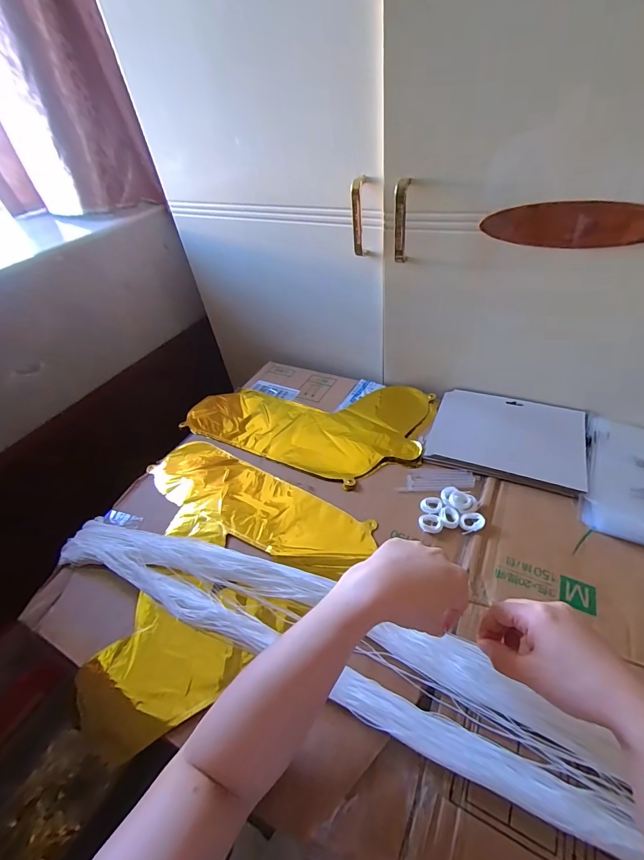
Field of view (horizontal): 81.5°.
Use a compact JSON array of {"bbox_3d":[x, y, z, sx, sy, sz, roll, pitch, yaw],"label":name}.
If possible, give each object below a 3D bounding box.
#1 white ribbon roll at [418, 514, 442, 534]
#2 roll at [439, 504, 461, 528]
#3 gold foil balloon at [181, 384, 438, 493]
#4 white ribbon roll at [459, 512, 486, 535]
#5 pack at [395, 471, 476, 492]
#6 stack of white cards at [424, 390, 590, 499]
[{"bbox_3d":[0.134,0.116,0.464,0.028,0.012,0.022,7,44,15],"label":"white ribbon roll"},{"bbox_3d":[0.161,0.109,0.470,0.024,0.008,0.027,12,46,19],"label":"roll"},{"bbox_3d":[-0.028,-0.026,0.640,0.403,0.010,0.225,13,46,20],"label":"gold foil balloon"},{"bbox_3d":[0.186,0.115,0.464,0.029,0.011,0.024,-11,43,-5],"label":"white ribbon roll"},{"bbox_3d":[0.156,0.070,0.515,0.106,0.004,0.034,-4,43,3],"label":"pack"},{"bbox_3d":[0.274,0.008,0.557,0.205,0.017,0.162,14,47,21],"label":"stack of white cards"}]

